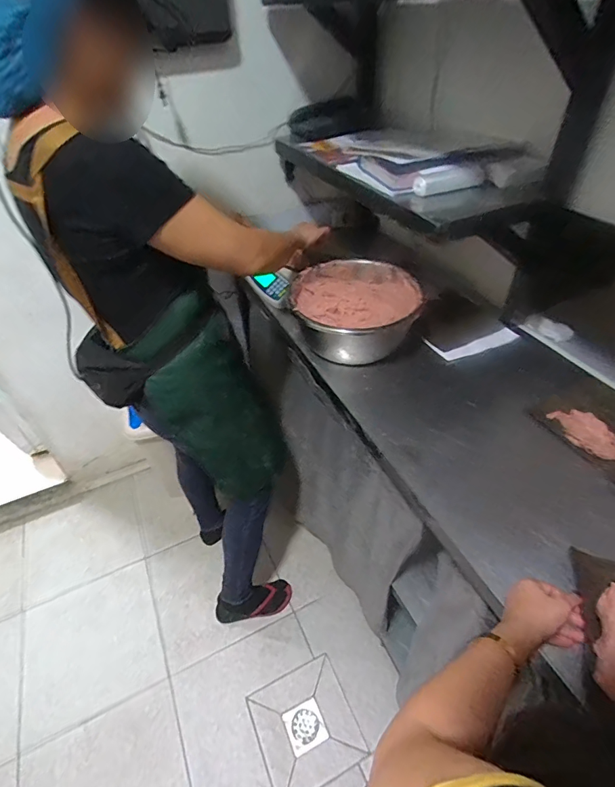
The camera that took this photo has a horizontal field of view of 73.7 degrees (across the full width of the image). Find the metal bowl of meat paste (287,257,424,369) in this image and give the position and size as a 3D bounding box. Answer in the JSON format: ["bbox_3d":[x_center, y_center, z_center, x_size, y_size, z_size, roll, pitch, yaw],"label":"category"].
[{"bbox_3d":[0.104,-0.180,0.918,0.269,0.130,0.281,-2,43,2],"label":"metal bowl of meat paste"}]

